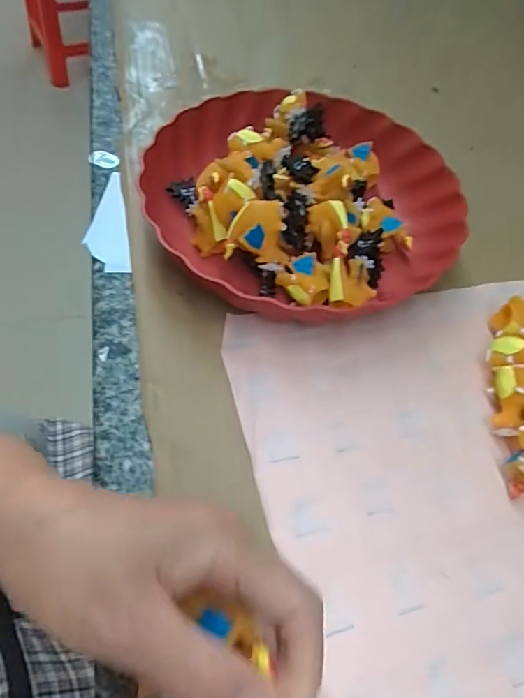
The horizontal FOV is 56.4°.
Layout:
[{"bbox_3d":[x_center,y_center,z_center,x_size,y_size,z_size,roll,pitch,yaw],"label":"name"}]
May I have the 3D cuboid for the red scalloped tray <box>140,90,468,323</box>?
[{"bbox_3d":[0.031,-0.122,0.382,0.234,0.063,0.228,-29,64,-21],"label":"red scalloped tray"}]

